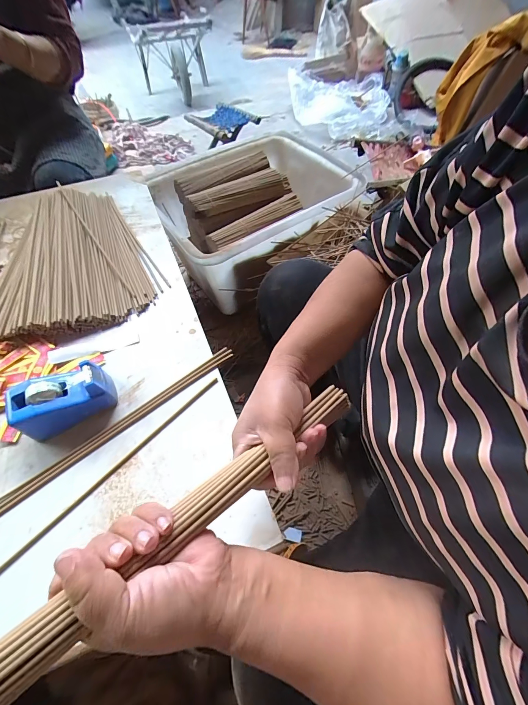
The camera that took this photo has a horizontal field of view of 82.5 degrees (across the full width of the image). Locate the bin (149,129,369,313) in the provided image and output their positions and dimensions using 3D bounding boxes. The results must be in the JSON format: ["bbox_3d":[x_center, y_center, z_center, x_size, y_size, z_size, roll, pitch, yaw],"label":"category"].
[{"bbox_3d":[-0.039,-0.430,0.999,0.610,0.283,0.456,-37,64,-20],"label":"bin"}]

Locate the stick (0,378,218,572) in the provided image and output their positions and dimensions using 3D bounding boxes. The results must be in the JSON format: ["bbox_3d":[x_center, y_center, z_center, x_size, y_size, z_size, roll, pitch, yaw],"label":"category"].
[{"bbox_3d":[-0.163,0.125,0.339,0.006,0.005,0.289,39,65,23],"label":"stick"}]

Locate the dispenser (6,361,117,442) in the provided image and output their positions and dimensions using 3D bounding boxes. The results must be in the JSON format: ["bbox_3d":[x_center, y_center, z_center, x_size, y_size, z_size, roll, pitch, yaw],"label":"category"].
[{"bbox_3d":[-0.236,0.054,0.358,0.101,0.052,0.058,-24,60,-14],"label":"dispenser"}]

